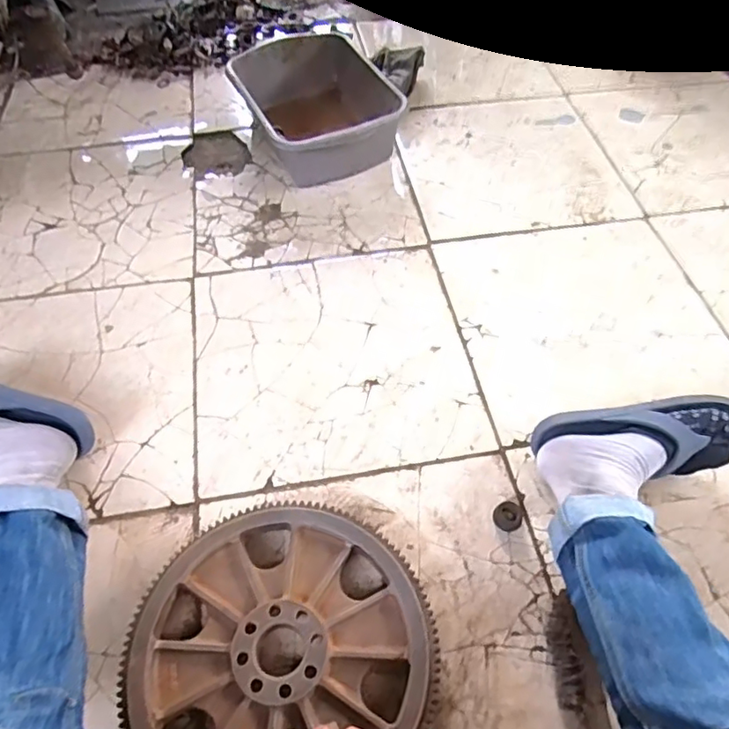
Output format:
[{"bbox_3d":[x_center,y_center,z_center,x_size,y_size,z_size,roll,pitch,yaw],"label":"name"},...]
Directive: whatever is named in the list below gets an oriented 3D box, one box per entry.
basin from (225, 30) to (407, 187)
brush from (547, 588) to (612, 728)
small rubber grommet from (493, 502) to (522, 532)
[{"bbox_3d":[-0.088,-0.487,1.141,0.267,0.128,0.352,-16,57,-9],"label":"basin"},{"bbox_3d":[0.227,0.360,0.604,0.040,0.034,0.240,-5,56,-2],"label":"brush"},{"bbox_3d":[0.180,0.190,0.740,0.035,0.010,0.038,-1,56,1],"label":"small rubber grommet"}]

